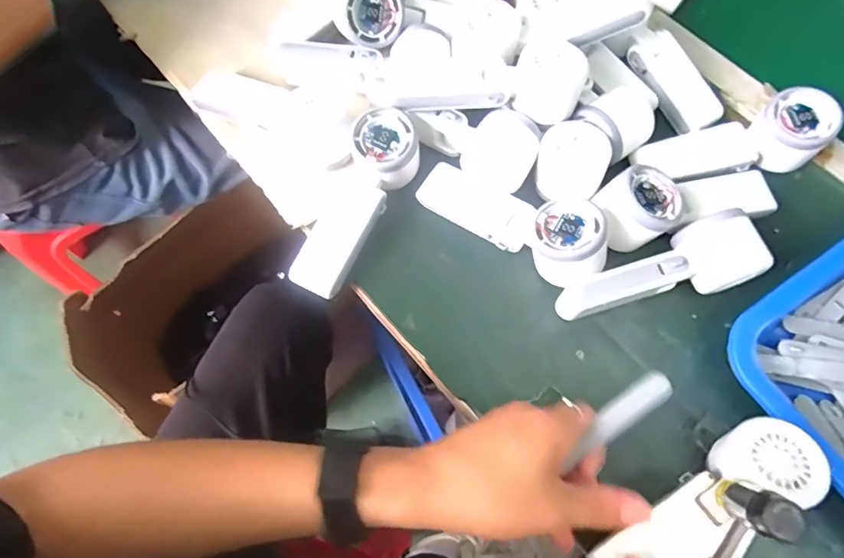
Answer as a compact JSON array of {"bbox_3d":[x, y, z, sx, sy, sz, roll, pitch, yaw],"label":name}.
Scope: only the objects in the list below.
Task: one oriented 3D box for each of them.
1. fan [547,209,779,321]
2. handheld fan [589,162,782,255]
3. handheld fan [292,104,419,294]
[{"bbox_3d":[0.190,0.002,0.390,0.151,0.052,0.056,-24,71,-10],"label":"fan"},{"bbox_3d":[0.229,-0.068,0.421,0.163,0.046,0.058,-11,69,-19],"label":"handheld fan"},{"bbox_3d":[-0.053,-0.063,0.428,0.056,0.057,0.167,26,85,9],"label":"handheld fan"}]

